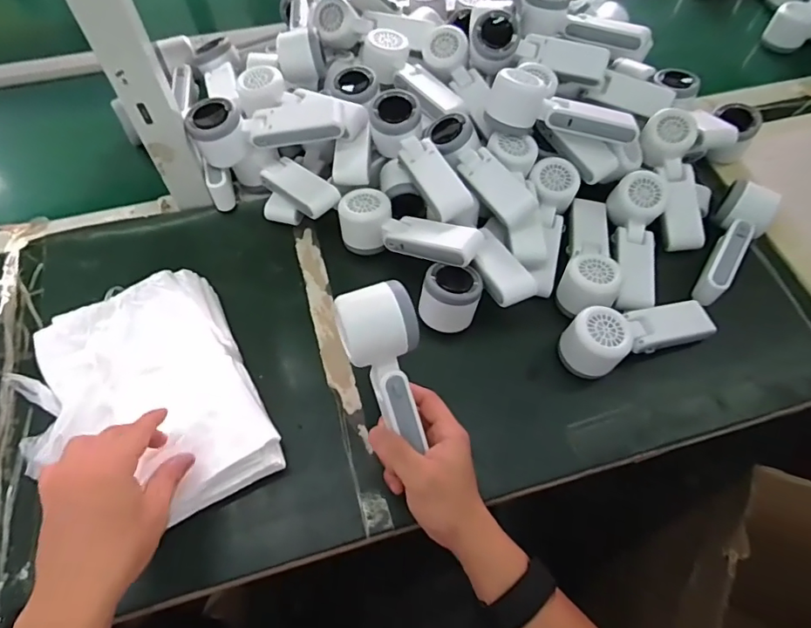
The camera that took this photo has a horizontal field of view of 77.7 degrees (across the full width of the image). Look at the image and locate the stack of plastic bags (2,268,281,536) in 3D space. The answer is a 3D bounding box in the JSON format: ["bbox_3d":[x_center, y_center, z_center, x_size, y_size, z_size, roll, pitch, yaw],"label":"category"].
[{"bbox_3d":[-0.227,0.075,0.444,0.171,0.045,0.210,-27,64,-16],"label":"stack of plastic bags"}]

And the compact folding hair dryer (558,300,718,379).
[{"bbox_3d":[0.239,0.020,0.514,0.162,0.060,0.058,-14,61,-10],"label":"compact folding hair dryer"}]

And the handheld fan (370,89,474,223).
[{"bbox_3d":[0.016,-0.172,0.553,0.058,0.057,0.163,-28,64,-17],"label":"handheld fan"}]

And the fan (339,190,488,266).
[{"bbox_3d":[0.004,-0.087,0.539,0.156,0.050,0.054,19,60,24],"label":"fan"}]

